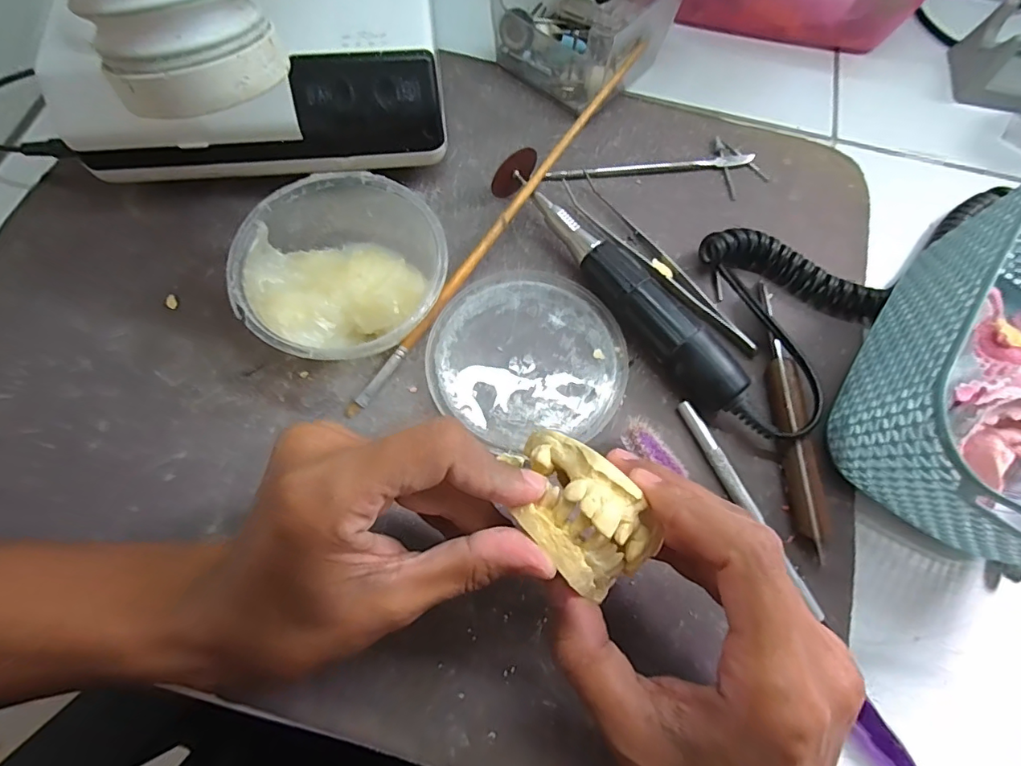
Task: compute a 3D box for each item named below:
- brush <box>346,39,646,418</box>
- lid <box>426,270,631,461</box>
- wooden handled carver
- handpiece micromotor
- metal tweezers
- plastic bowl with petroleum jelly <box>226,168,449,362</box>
[{"bbox_3d":[-0.002,-0.092,0.281,0.008,0.036,0.268,35,73,9],"label":"brush"},{"bbox_3d":[0.008,-0.016,0.271,0.101,0.005,0.100,1,71,-2],"label":"lid"},{"bbox_3d":[0.143,0.013,0.260,0.014,0.016,0.143,1,71,-2],"label":"wooden handled carver"},{"bbox_3d":[0.056,-0.057,0.275,0.027,0.027,0.176,-36,77,-13],"label":"handpiece micromotor"},{"bbox_3d":[0.085,-0.068,0.291,0.021,0.008,0.143,-38,77,-14],"label":"metal tweezers"},{"bbox_3d":[-0.085,-0.063,0.263,0.098,0.041,0.116,-9,72,-6],"label":"plastic bowl with petroleum jelly"}]

